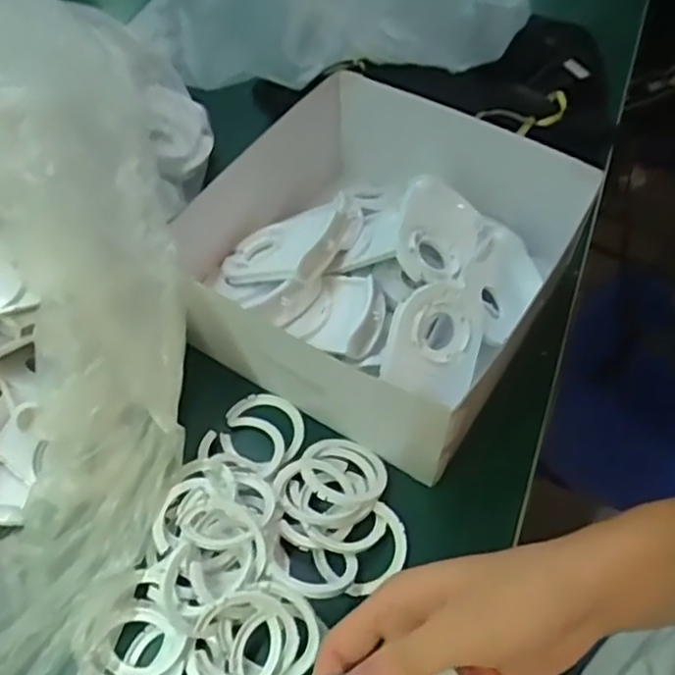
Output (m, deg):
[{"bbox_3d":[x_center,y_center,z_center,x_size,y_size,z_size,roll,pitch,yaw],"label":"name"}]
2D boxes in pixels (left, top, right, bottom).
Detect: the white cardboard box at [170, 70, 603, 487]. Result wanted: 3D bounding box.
[{"bbox_3d":[0.028,-0.063,0.435,0.208,0.084,0.233,26,60,18],"label":"white cardboard box"}]

